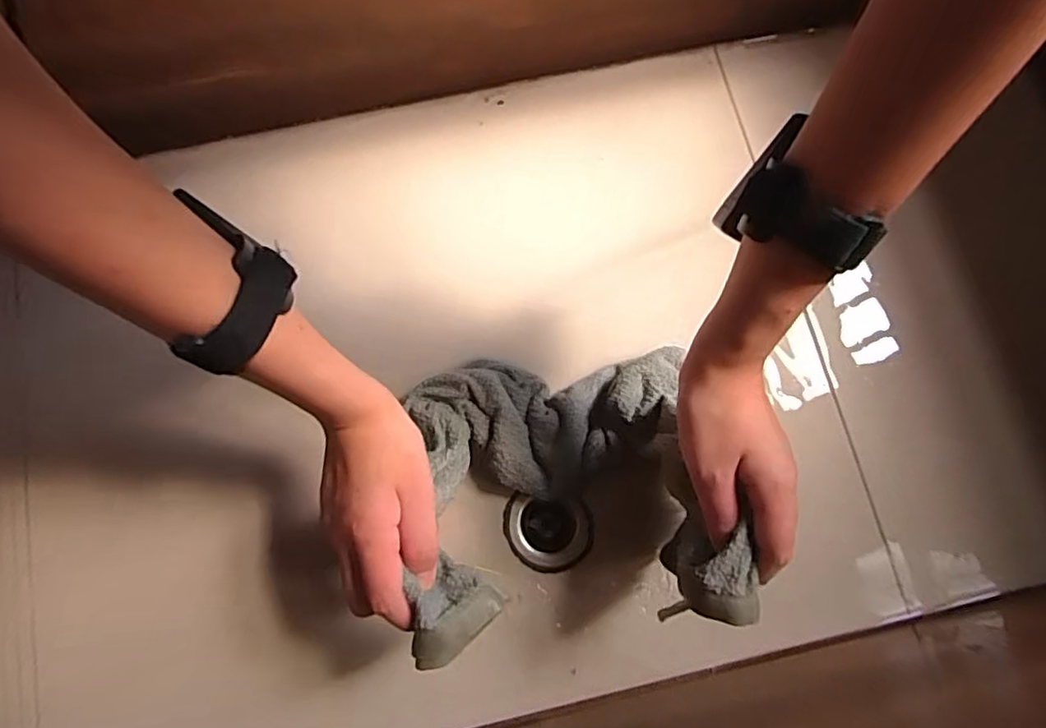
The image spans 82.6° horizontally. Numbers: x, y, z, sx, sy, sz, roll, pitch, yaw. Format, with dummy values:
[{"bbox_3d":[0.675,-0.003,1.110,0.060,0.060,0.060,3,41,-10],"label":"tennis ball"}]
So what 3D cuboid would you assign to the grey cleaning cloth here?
[{"bbox_3d":[0.022,0.071,0.372,0.181,0.114,0.170,-8,78,-2],"label":"grey cleaning cloth"}]

